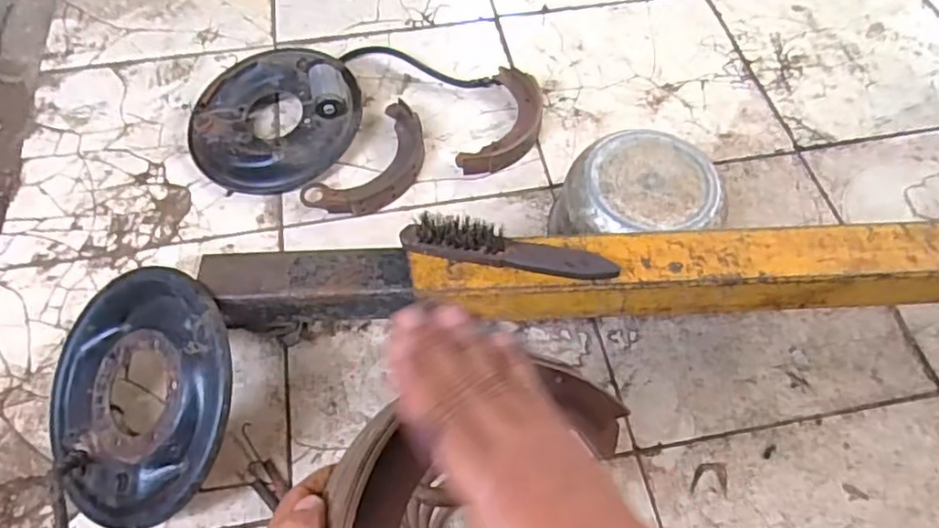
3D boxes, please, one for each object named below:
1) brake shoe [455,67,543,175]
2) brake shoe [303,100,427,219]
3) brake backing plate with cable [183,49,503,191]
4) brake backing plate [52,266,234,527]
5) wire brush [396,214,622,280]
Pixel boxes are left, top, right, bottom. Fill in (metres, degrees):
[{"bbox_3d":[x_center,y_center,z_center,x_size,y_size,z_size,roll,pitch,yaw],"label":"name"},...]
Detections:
[{"bbox_3d":[0.061,-0.226,1.015,0.104,0.034,0.221,19,62,11],"label":"brake shoe"},{"bbox_3d":[-0.141,-0.149,0.969,0.116,0.031,0.220,33,65,18],"label":"brake shoe"},{"bbox_3d":[-0.221,-0.281,1.018,0.468,0.077,0.248,-31,64,-16],"label":"brake backing plate with cable"},{"bbox_3d":[-0.354,0.136,0.689,0.266,0.028,0.257,-6,77,25],"label":"brake backing plate"},{"bbox_3d":[0.042,-0.018,0.680,0.228,0.036,0.038,9,59,5],"label":"wire brush"}]

